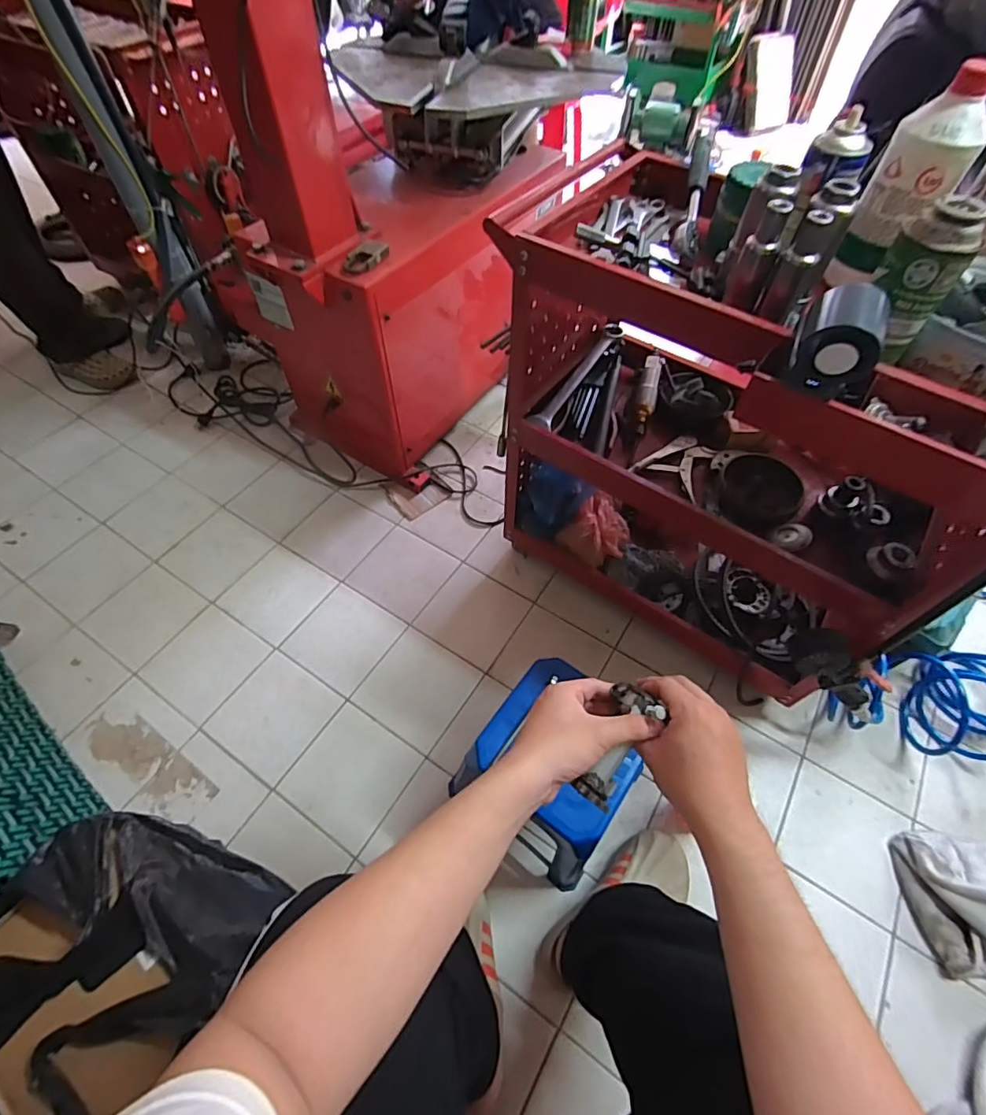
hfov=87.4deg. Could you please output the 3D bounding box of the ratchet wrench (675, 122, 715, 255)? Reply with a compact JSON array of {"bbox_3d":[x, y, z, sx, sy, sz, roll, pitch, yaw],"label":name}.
[{"bbox_3d":[0.292,-0.530,0.743,0.034,0.026,0.248,11,74,9],"label":"ratchet wrench"}]

